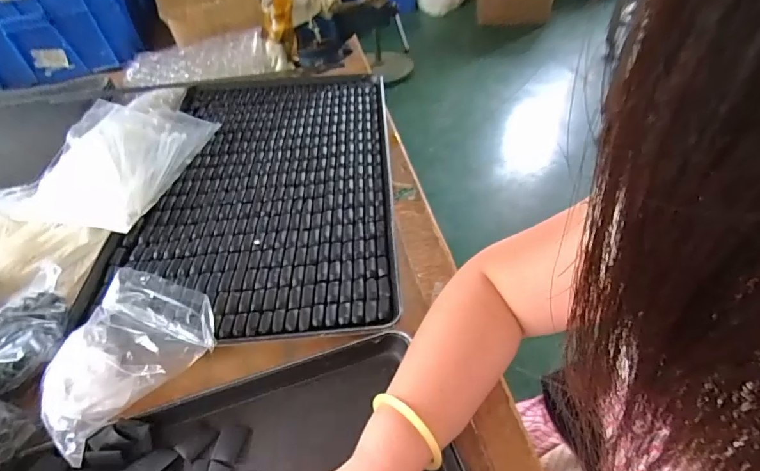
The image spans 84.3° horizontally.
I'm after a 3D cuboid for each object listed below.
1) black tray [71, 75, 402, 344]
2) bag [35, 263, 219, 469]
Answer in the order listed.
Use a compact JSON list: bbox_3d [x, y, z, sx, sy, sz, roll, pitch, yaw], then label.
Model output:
[{"bbox_3d":[-0.182,-0.097,0.665,0.392,0.030,0.613,-4,46,2],"label":"black tray"},{"bbox_3d":[-0.255,0.114,0.423,0.108,0.068,0.171,32,57,31],"label":"bag"}]

